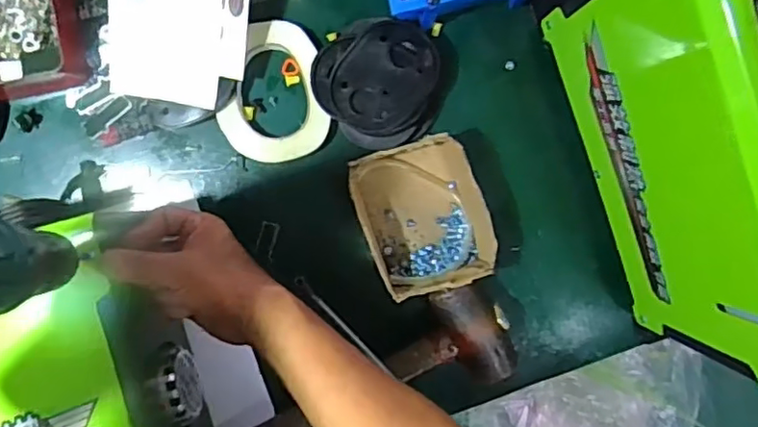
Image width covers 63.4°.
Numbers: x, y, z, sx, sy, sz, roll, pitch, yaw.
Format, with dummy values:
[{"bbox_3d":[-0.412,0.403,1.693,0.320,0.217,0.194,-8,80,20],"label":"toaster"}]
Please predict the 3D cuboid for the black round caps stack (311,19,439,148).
[{"bbox_3d":[-0.003,-0.120,0.566,0.111,0.031,0.112,2,92,-2],"label":"black round caps stack"}]

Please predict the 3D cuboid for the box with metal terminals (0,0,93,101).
[{"bbox_3d":[-0.328,-0.166,0.566,0.104,0.052,0.109,-7,93,-1],"label":"box with metal terminals"}]

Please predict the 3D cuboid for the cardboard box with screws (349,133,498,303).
[{"bbox_3d":[0.040,0.004,0.569,0.112,0.051,0.135,-20,93,-1],"label":"cardboard box with screws"}]

